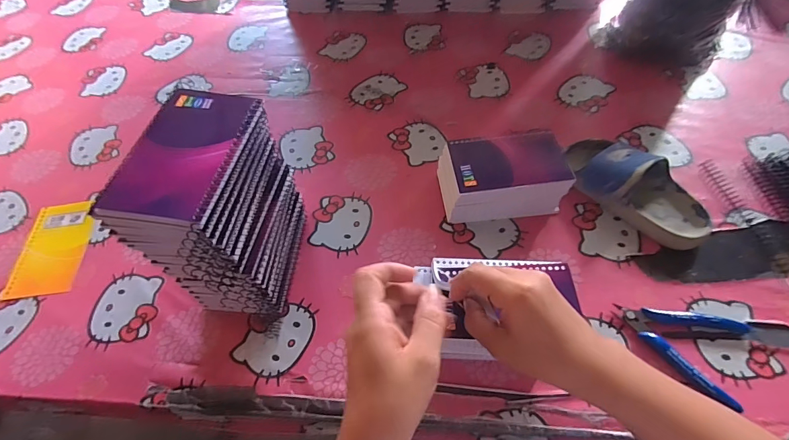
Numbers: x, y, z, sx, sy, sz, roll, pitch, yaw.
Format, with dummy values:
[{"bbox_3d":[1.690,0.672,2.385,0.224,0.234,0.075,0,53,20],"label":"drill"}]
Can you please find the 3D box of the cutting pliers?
[{"bbox_3d":[0.281,0.113,0.383,0.112,0.014,0.092,27,62,19],"label":"cutting pliers"}]

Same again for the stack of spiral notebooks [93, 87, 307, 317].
[{"bbox_3d":[-0.164,0.003,0.379,0.089,0.186,0.147,4,57,6],"label":"stack of spiral notebooks"}]

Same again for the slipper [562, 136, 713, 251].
[{"bbox_3d":[0.284,-0.042,0.455,0.089,0.059,0.176,-39,63,-21],"label":"slipper"}]

